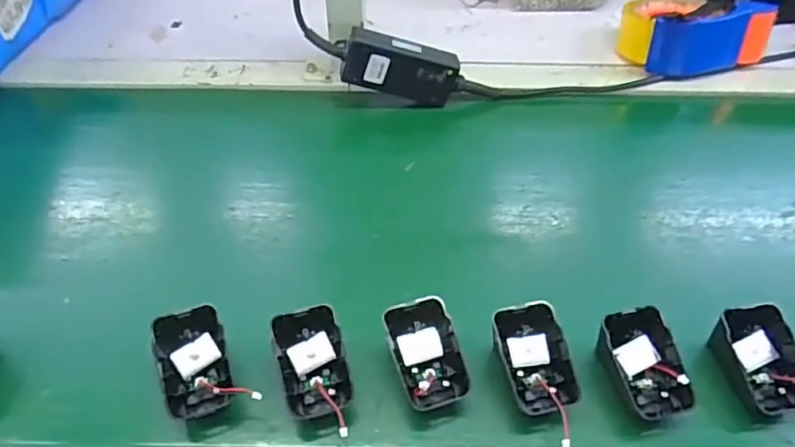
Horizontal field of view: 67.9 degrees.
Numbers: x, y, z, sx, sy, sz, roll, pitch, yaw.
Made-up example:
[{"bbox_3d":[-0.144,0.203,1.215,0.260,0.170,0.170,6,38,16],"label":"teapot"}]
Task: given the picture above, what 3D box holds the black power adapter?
[{"bbox_3d":[0.006,-0.159,0.602,0.119,0.052,0.028,12,44,-14],"label":"black power adapter"}]

